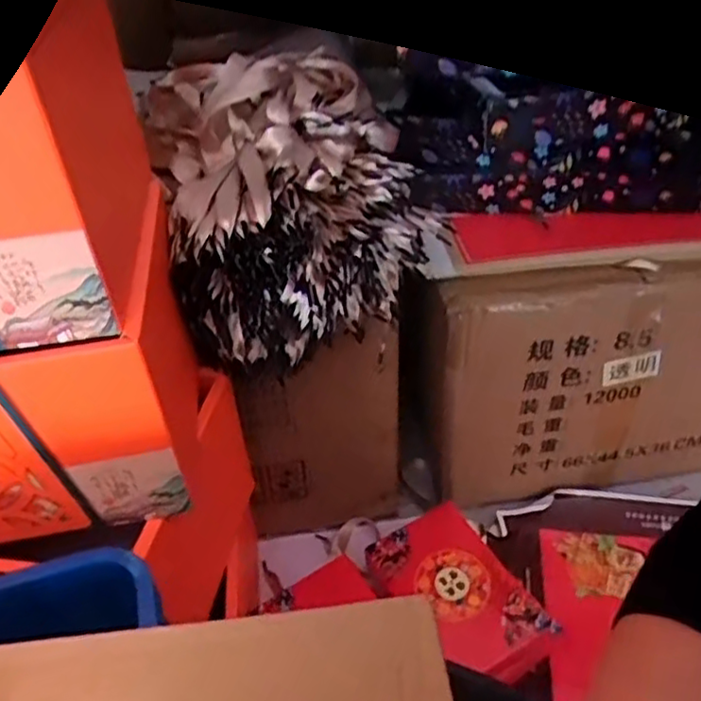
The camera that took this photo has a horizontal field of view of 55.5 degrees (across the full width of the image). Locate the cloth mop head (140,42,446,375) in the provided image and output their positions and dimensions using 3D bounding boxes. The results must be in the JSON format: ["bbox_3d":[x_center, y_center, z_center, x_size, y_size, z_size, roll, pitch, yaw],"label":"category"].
[{"bbox_3d":[-0.050,-0.153,0.669,0.260,0.201,0.283,-11,41,-8],"label":"cloth mop head"}]

